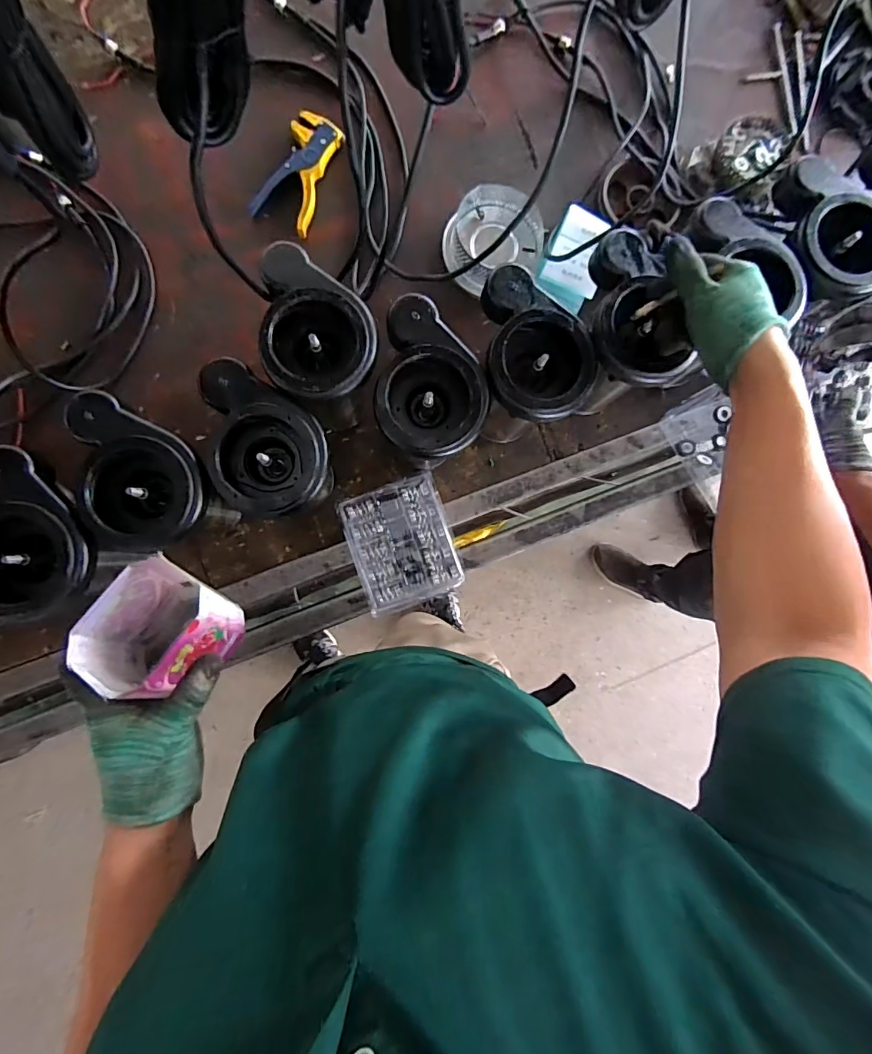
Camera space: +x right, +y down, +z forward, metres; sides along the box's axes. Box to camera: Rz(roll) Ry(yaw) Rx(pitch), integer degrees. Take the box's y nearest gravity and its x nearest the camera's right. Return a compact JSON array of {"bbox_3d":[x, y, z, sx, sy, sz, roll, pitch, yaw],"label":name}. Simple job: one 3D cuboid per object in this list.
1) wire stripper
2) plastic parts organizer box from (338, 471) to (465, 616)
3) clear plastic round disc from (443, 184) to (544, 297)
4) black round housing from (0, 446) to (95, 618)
[{"bbox_3d":[-0.191,-0.506,0.674,0.085,0.024,0.164,26,87,-2],"label":"wire stripper"},{"bbox_3d":[-0.046,0.022,0.649,0.136,0.026,0.162,-18,89,-4],"label":"plastic parts organizer box"},{"bbox_3d":[0.077,-0.412,0.666,0.131,0.046,0.120,0,88,-4],"label":"clear plastic round disc"},{"bbox_3d":[-0.410,0.005,0.477,0.119,0.046,0.165,1,88,-4],"label":"black round housing"}]

